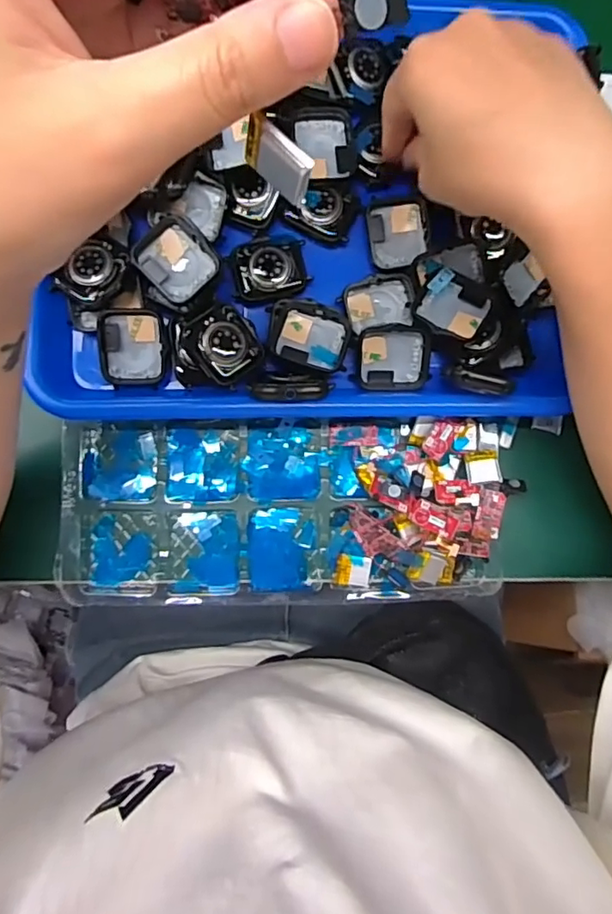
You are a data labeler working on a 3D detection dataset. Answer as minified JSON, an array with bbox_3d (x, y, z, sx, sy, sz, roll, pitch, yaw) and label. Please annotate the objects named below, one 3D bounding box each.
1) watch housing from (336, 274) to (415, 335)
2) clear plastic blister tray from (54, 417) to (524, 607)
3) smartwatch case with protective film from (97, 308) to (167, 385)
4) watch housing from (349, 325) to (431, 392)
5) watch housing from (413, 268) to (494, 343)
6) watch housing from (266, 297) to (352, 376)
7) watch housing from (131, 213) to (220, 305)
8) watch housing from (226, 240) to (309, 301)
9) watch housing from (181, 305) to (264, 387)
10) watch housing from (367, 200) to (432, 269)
[{"bbox_3d":[0.043,-0.092,0.330,0.040,0.012,0.030,-10,86,-3],"label":"watch housing"},{"bbox_3d":[-0.012,0.033,0.332,0.260,0.023,0.108,0,86,-3],"label":"clear plastic blister tray"},{"bbox_3d":[-0.100,-0.063,0.320,0.036,0.011,0.042,-6,106,-14],"label":"smartwatch case with protective film"},{"bbox_3d":[0.051,-0.057,0.325,0.043,0.008,0.038,2,108,-3],"label":"watch housing"},{"bbox_3d":[0.085,-0.086,0.320,0.038,0.010,0.034,32,85,0],"label":"watch housing"},{"bbox_3d":[0.001,-0.068,0.323,0.047,0.015,0.040,14,85,-2],"label":"watch housing"},{"bbox_3d":[-0.071,-0.109,0.307,0.038,0.008,0.042,-44,97,-5],"label":"watch housing"},{"bbox_3d":[-0.022,-0.111,0.328,0.045,0.008,0.033,-11,102,0],"label":"watch housing"},{"bbox_3d":[-0.045,-0.063,0.310,0.035,0.010,0.038,-40,103,-12],"label":"watch housing"},{"bbox_3d":[0.056,-0.132,0.334,0.036,0.013,0.041,-4,86,-3],"label":"watch housing"}]

